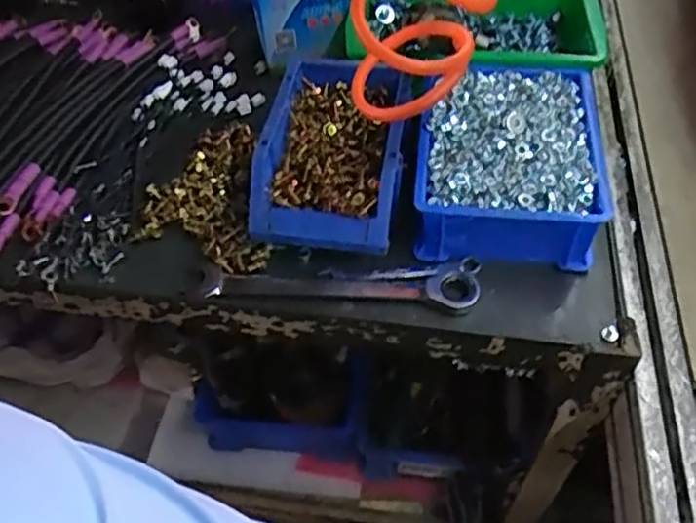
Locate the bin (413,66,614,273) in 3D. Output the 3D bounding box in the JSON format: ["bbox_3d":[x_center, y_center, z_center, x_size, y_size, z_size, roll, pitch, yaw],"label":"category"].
[{"bbox_3d":[0.135,-0.087,0.582,0.148,0.074,0.186,6,50,4],"label":"bin"}]

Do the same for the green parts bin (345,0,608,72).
[{"bbox_3d":[0.133,-0.223,0.692,0.260,0.085,0.176,-1,50,-2],"label":"green parts bin"}]

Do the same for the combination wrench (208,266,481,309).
[{"bbox_3d":[-0.005,0.018,0.532,0.212,0.009,0.032,2,49,1],"label":"combination wrench"}]

